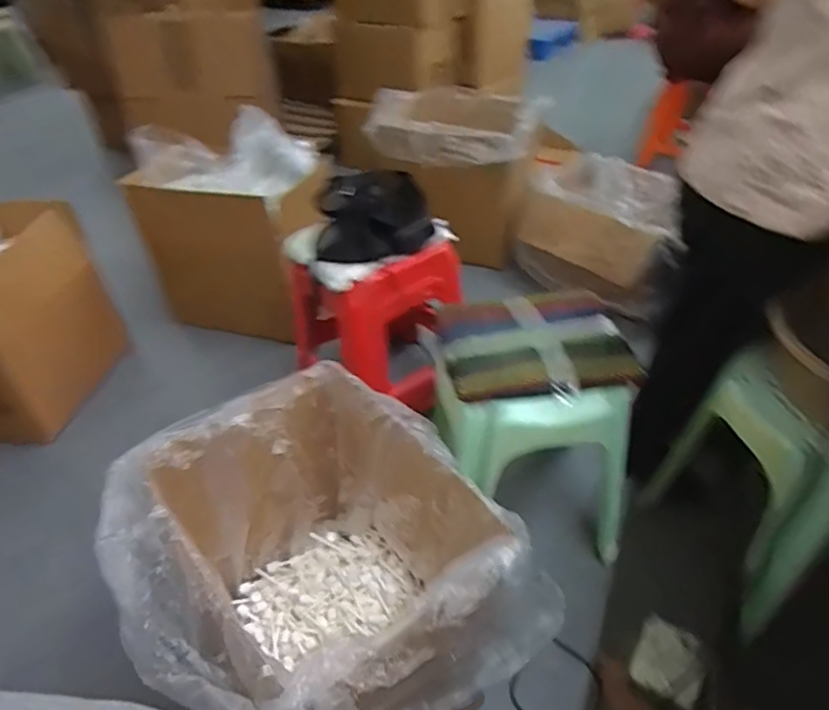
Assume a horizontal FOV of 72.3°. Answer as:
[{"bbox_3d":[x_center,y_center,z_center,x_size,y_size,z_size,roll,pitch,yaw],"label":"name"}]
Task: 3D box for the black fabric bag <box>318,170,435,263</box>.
[{"bbox_3d":[-0.090,-0.298,1.212,0.251,0.133,0.142,-7,40,-4],"label":"black fabric bag"}]

